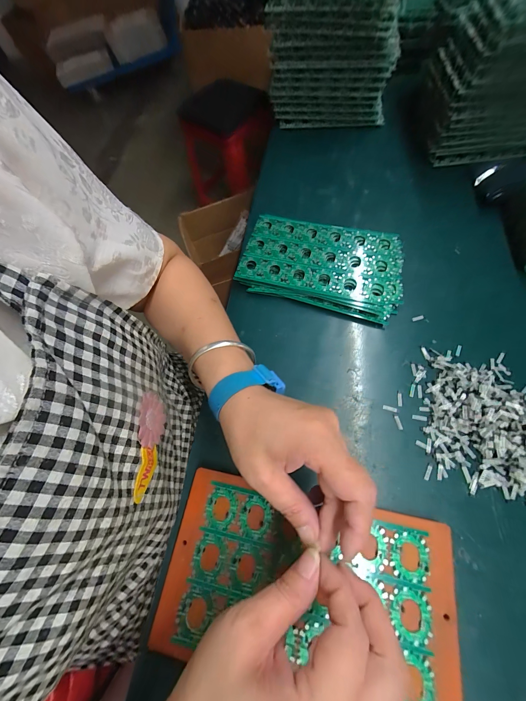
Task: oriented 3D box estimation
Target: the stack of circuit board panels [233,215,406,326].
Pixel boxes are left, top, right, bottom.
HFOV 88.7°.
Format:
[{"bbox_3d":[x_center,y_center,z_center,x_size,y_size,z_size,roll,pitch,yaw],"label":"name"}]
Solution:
[{"bbox_3d":[0.080,-0.118,0.377,0.214,0.027,0.132,11,67,12],"label":"stack of circuit board panels"}]

